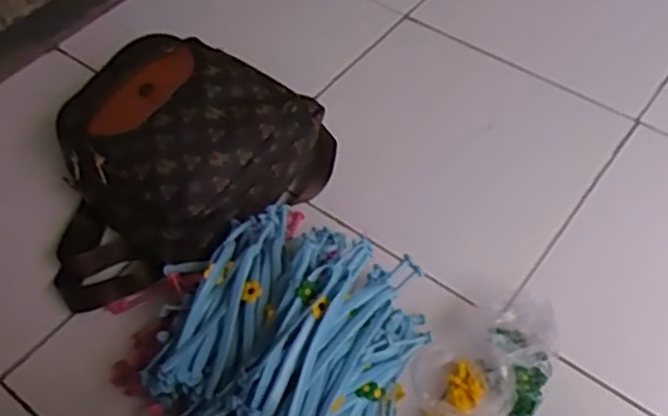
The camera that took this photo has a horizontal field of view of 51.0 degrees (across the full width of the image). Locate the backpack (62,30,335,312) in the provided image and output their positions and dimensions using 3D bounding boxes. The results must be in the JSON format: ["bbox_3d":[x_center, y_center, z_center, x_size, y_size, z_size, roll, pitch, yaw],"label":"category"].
[{"bbox_3d":[-0.206,-0.064,0.859,0.272,0.165,0.374,36,61,24],"label":"backpack"}]

